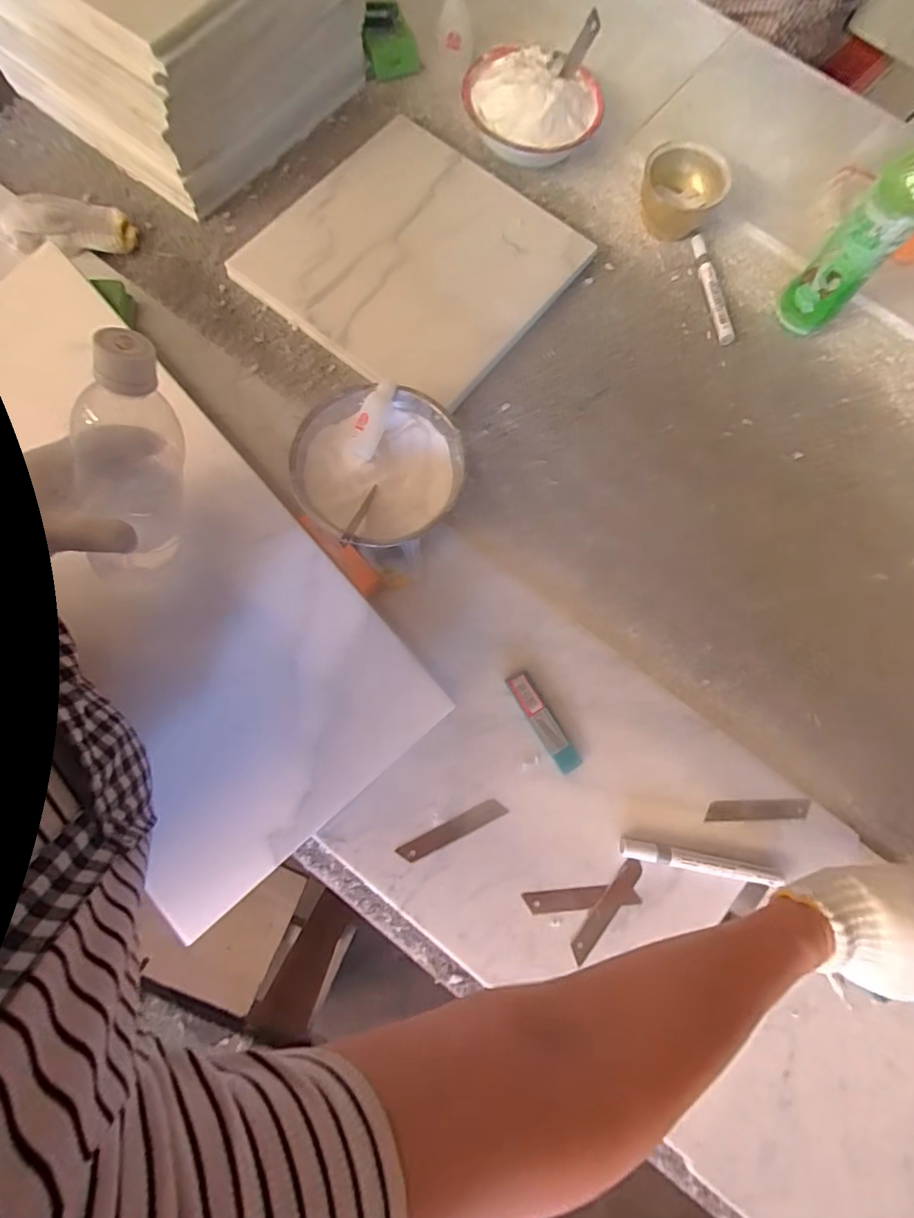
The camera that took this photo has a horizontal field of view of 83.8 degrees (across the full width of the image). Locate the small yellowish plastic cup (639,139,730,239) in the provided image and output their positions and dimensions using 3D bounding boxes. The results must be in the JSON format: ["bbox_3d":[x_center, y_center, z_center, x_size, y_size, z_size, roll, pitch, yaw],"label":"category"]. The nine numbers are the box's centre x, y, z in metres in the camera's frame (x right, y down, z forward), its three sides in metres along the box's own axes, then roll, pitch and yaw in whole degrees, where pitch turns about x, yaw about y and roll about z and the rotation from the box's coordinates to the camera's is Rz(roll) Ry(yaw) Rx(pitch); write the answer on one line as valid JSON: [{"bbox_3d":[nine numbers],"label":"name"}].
[{"bbox_3d":[0.265,-0.496,0.607,0.092,0.051,0.091,0,76,-2],"label":"small yellowish plastic cup"}]

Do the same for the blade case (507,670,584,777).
[{"bbox_3d":[0.079,0.104,0.470,0.020,0.009,0.097,-30,79,-9],"label":"blade case"}]

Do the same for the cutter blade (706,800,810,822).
[{"bbox_3d":[0.276,0.185,0.469,0.096,0.004,0.018,-1,72,-1],"label":"cutter blade"}]

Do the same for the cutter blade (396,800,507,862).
[{"bbox_3d":[-0.004,0.196,0.450,0.098,0.004,0.017,-24,78,-7],"label":"cutter blade"}]

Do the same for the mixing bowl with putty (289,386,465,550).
[{"bbox_3d":[-0.075,-0.135,0.500,0.156,0.063,0.151,0,76,-2],"label":"mixing bowl with putty"}]

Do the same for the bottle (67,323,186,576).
[{"bbox_3d":[-0.232,-0.107,0.357,0.079,0.197,0.067,-33,79,-37],"label":"bottle"}]

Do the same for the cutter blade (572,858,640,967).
[{"bbox_3d":[0.129,0.260,0.441,0.019,0.005,0.094,38,78,7],"label":"cutter blade"}]

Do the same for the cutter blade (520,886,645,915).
[{"bbox_3d":[0.108,0.252,0.443,0.099,0.004,0.018,-2,75,-4],"label":"cutter blade"}]

